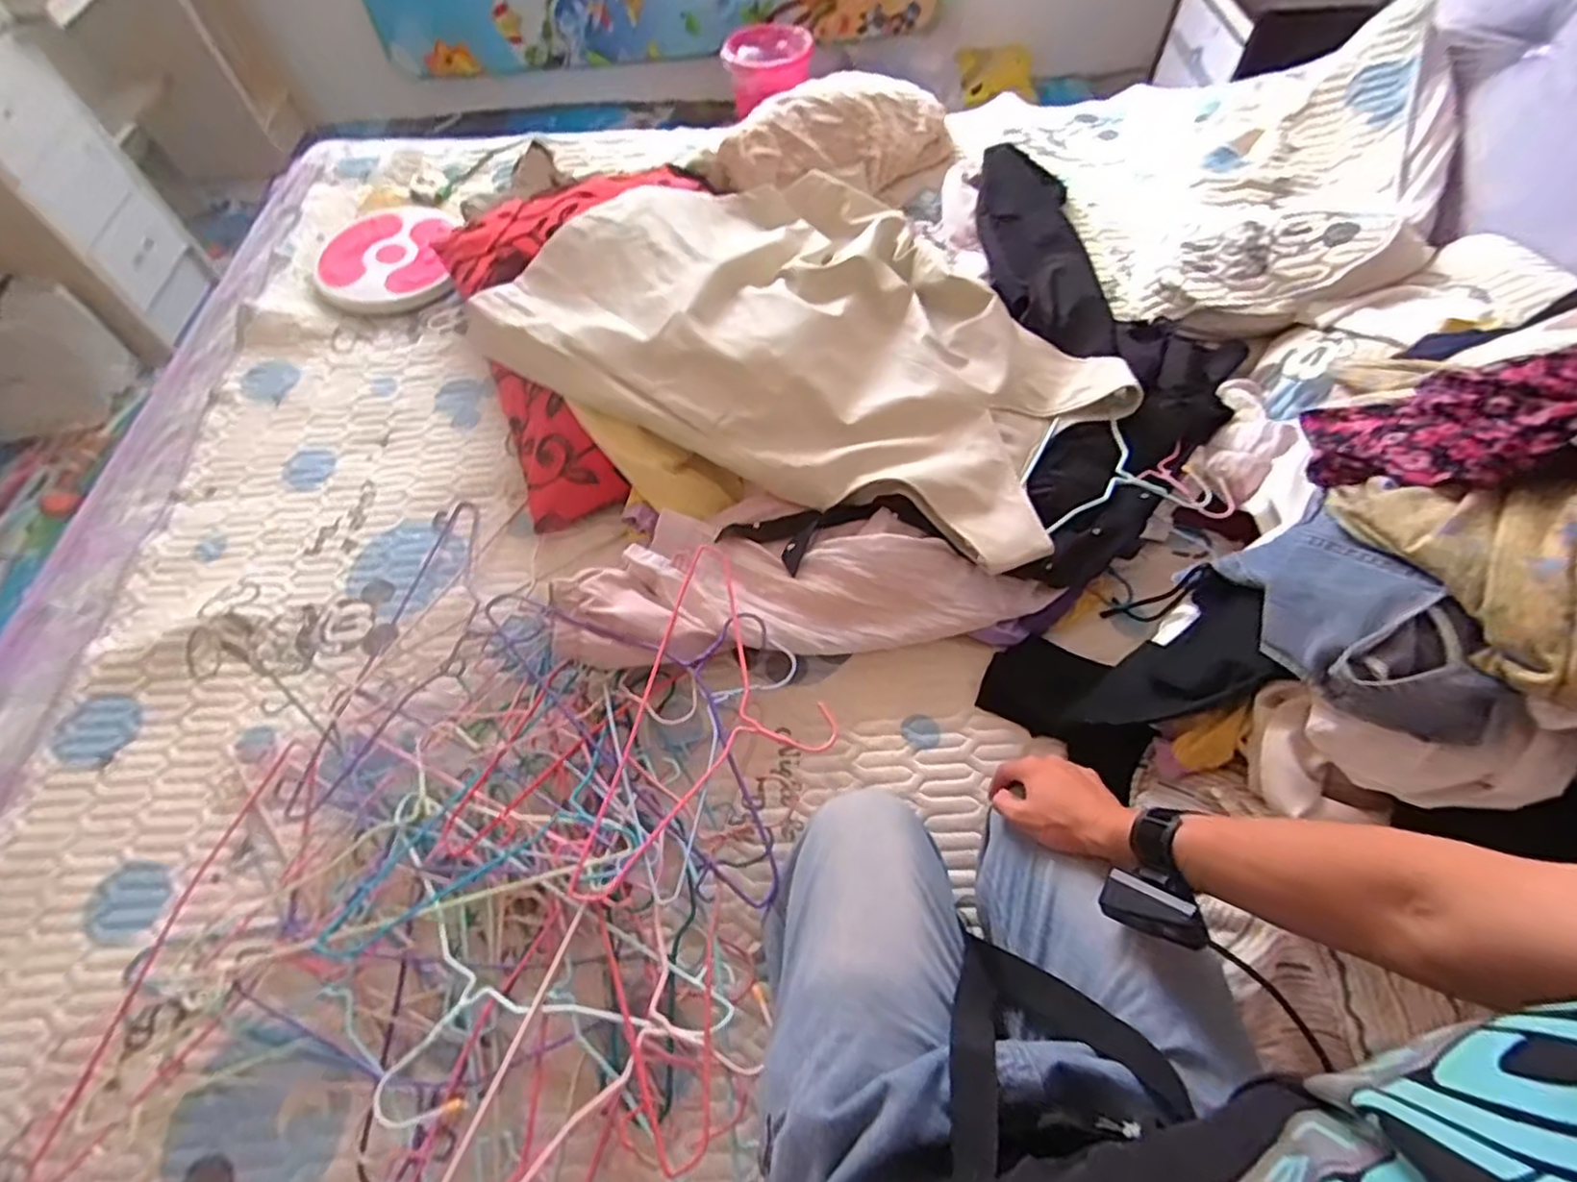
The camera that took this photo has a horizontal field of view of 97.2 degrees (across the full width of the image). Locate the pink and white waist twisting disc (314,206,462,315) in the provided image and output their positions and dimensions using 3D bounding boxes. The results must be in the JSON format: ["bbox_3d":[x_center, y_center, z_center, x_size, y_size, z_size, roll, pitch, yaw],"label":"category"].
[{"bbox_3d":[-0.699,-0.588,1.222,0.231,0.043,0.253,-2,59,3],"label":"pink and white waist twisting disc"}]

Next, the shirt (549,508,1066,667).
[{"bbox_3d":[0.020,-0.009,0.817,0.556,0.074,0.210,0,59,4],"label":"shirt"}]

